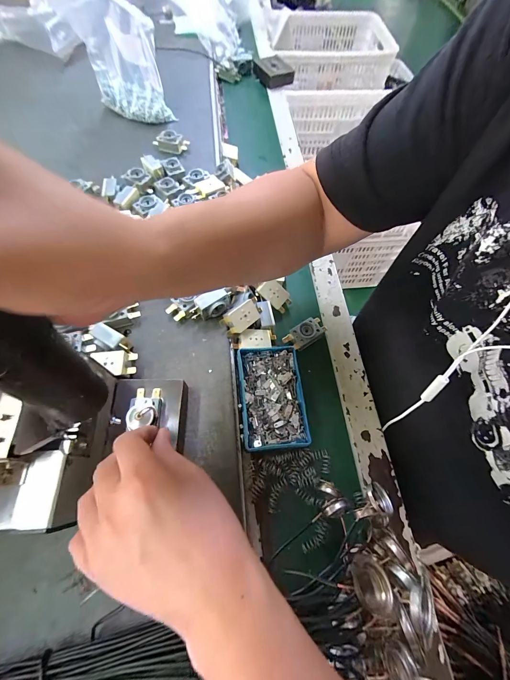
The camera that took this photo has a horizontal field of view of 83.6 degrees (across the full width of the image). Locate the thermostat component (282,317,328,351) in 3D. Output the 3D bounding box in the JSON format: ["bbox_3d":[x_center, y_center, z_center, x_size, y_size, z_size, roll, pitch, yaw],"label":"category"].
[{"bbox_3d":[0.067,-0.007,0.371,0.059,0.018,0.030,-28,70,-13],"label":"thermostat component"}]

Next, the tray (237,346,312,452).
[{"bbox_3d":[0.019,0.064,0.328,0.070,0.022,0.113,-5,66,-3],"label":"tray"}]

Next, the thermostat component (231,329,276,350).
[{"bbox_3d":[0.001,0.000,0.355,0.057,0.011,0.026,-10,66,-20],"label":"thermostat component"}]

